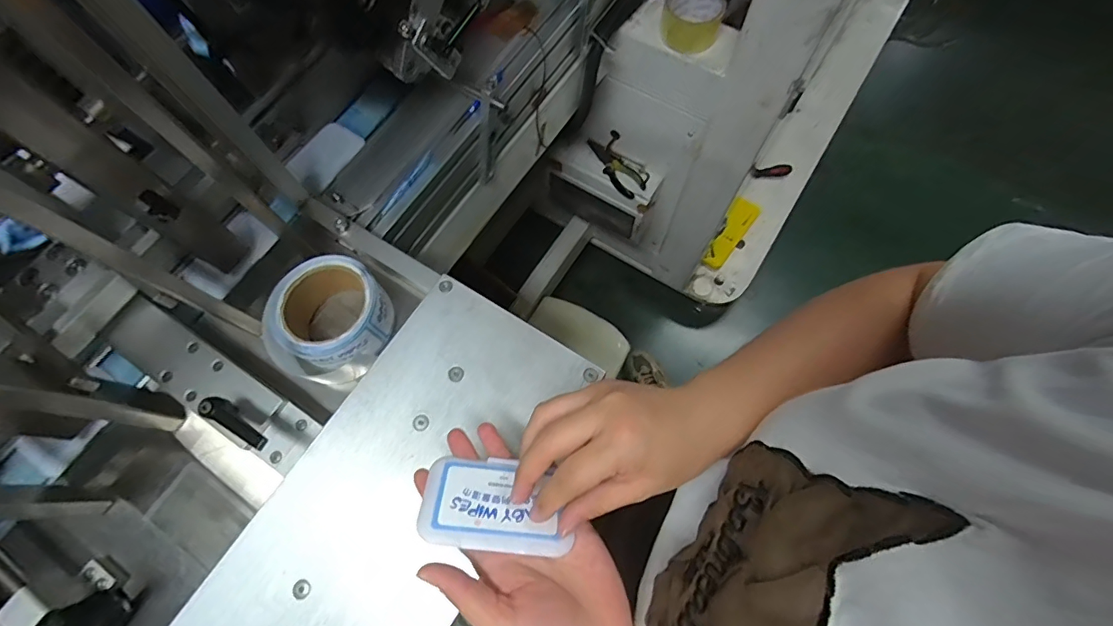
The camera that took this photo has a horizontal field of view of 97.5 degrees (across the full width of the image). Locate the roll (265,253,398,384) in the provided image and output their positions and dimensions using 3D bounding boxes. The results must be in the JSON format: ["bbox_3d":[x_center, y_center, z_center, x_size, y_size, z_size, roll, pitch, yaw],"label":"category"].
[{"bbox_3d":[-0.217,0.006,0.471,0.110,0.053,0.107,-1,70,1],"label":"roll"}]

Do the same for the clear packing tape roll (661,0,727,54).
[{"bbox_3d":[0.205,-0.443,0.740,0.087,0.064,0.087,-1,70,1],"label":"clear packing tape roll"}]

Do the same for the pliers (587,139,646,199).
[{"bbox_3d":[0.114,-0.298,0.993,0.054,0.019,0.156,-38,74,-11],"label":"pliers"}]

